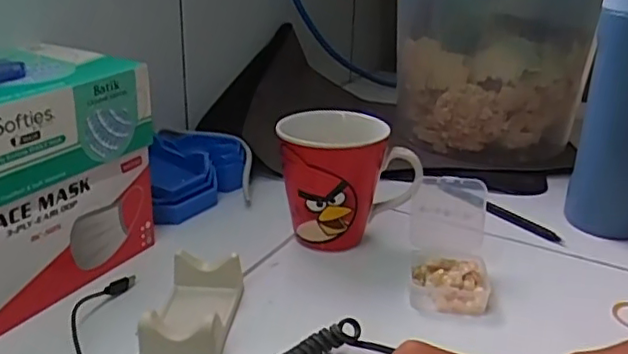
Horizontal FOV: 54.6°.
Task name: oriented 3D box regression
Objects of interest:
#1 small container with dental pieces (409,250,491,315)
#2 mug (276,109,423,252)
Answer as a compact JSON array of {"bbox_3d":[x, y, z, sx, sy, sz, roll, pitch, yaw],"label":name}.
[{"bbox_3d":[0.098,0.074,0.441,0.055,0.020,0.057,6,24,7],"label":"small container with dental pieces"},{"bbox_3d":[0.024,0.000,0.492,0.103,0.085,0.082,0,24,-8],"label":"mug"}]

